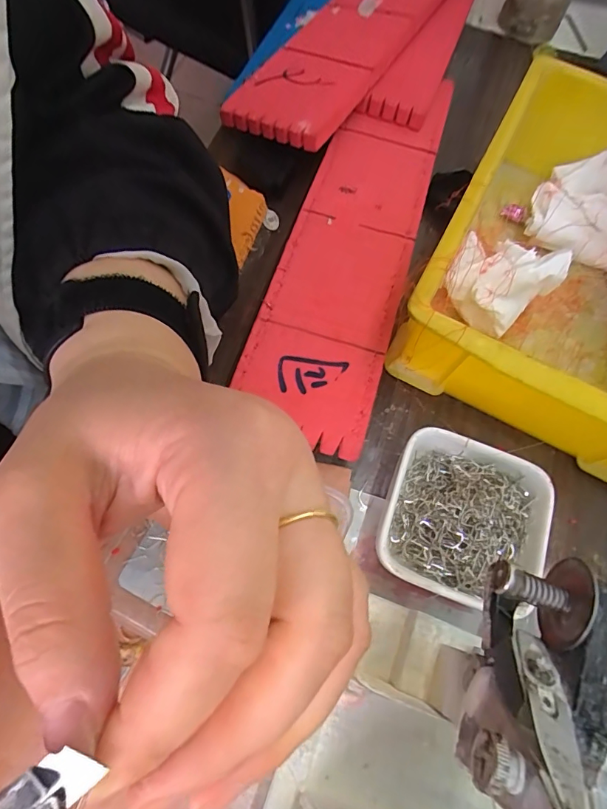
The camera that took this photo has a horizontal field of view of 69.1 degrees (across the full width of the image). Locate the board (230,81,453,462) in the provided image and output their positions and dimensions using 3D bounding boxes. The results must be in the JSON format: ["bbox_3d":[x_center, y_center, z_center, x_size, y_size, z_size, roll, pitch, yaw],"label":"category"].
[{"bbox_3d":[0.032,-0.108,0.295,0.080,0.009,0.285,16,69,3],"label":"board"}]

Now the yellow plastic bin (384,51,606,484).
[{"bbox_3d":[0.181,-0.092,0.285,0.177,0.078,0.251,26,70,6],"label":"yellow plastic bin"}]

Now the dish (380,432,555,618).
[{"bbox_3d":[0.082,0.061,0.238,0.083,0.034,0.082,22,70,5],"label":"dish"}]

